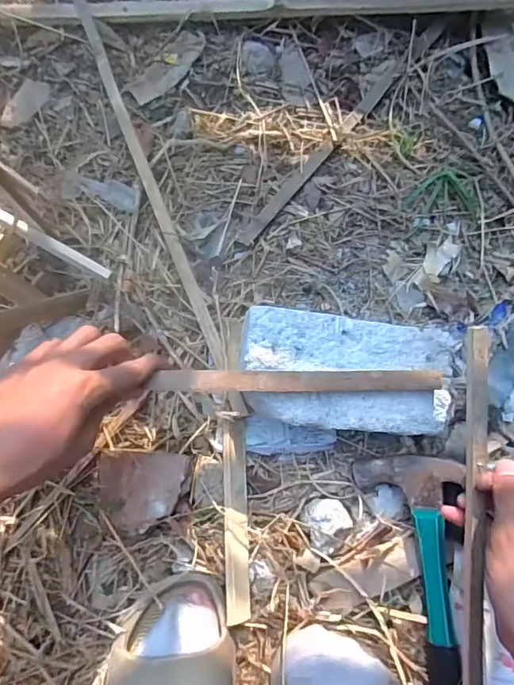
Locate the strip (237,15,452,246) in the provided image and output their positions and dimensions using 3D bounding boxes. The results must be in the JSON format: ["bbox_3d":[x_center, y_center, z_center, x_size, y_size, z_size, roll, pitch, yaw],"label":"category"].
[{"bbox_3d":[0.100,-0.242,0.519,0.017,0.008,0.363,40,81,3],"label":"strip"}]

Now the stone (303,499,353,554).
[{"bbox_3d":[0.069,0.173,0.441,0.041,0.023,0.048,-17,82,-6],"label":"stone"}]

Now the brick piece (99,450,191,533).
[{"bbox_3d":[-0.106,0.135,0.432,0.080,0.034,0.066,2,81,-3],"label":"brick piece"}]

